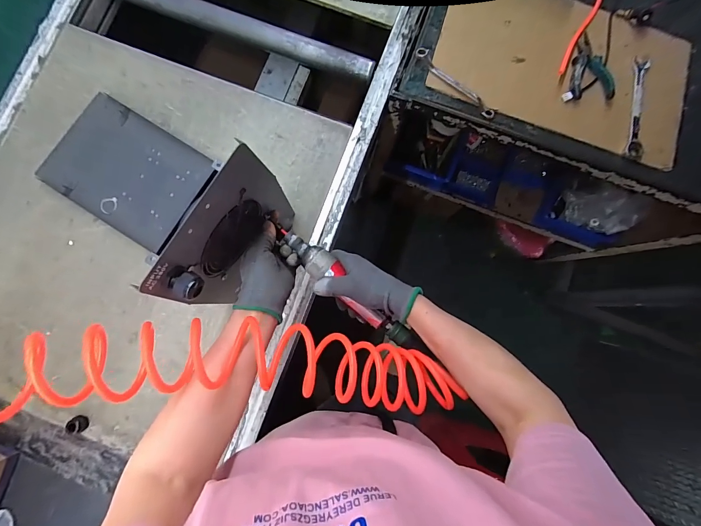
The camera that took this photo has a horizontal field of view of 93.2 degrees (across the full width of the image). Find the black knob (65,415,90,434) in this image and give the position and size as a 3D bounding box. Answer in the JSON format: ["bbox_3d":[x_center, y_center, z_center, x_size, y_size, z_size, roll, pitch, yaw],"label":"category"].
[{"bbox_3d":[-0.465,0.275,0.563,0.029,0.012,0.028,0,84,-3],"label":"black knob"}]

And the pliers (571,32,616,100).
[{"bbox_3d":[0.459,-0.372,0.623,0.082,0.013,0.132,3,84,-3],"label":"pliers"}]

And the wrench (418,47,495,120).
[{"bbox_3d":[0.198,-0.339,0.623,0.186,0.022,0.027,44,84,3],"label":"wrench"}]

